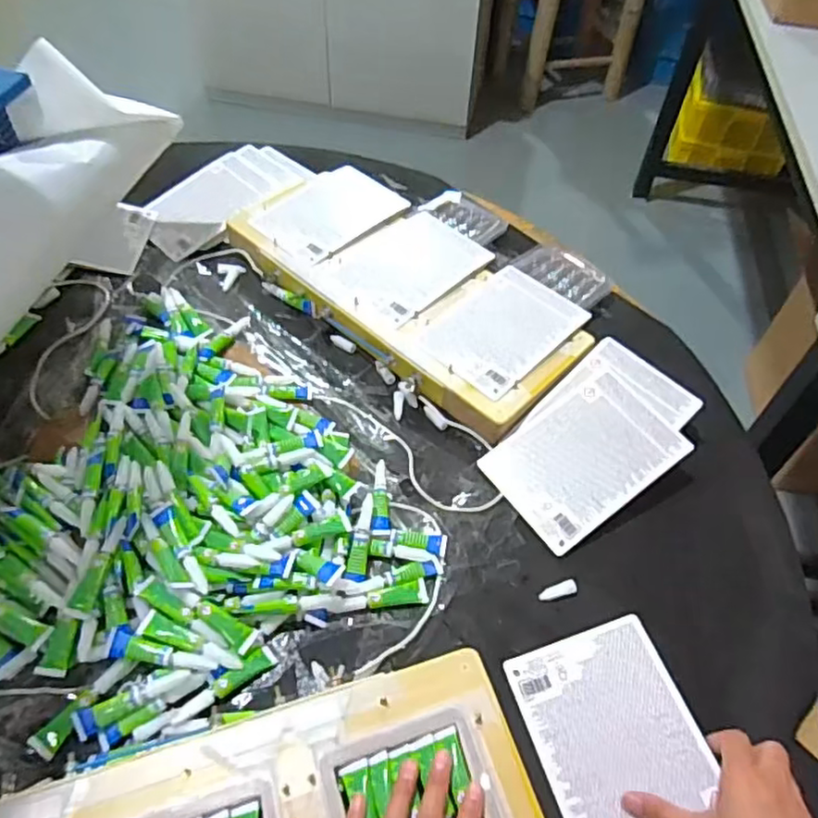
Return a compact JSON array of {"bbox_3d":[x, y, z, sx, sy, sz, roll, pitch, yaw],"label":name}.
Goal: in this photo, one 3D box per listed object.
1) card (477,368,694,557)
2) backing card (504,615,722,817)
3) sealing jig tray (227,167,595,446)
[{"bbox_3d":[0.166,0.044,0.617,0.170,0.005,0.117,-36,62,-11],"label":"card"},{"bbox_3d":[0.155,0.247,0.474,0.116,0.008,0.170,-19,54,-4],"label":"backing card"},{"bbox_3d":[-0.003,-0.146,0.752,0.426,0.047,0.204,38,59,24],"label":"sealing jig tray"}]

